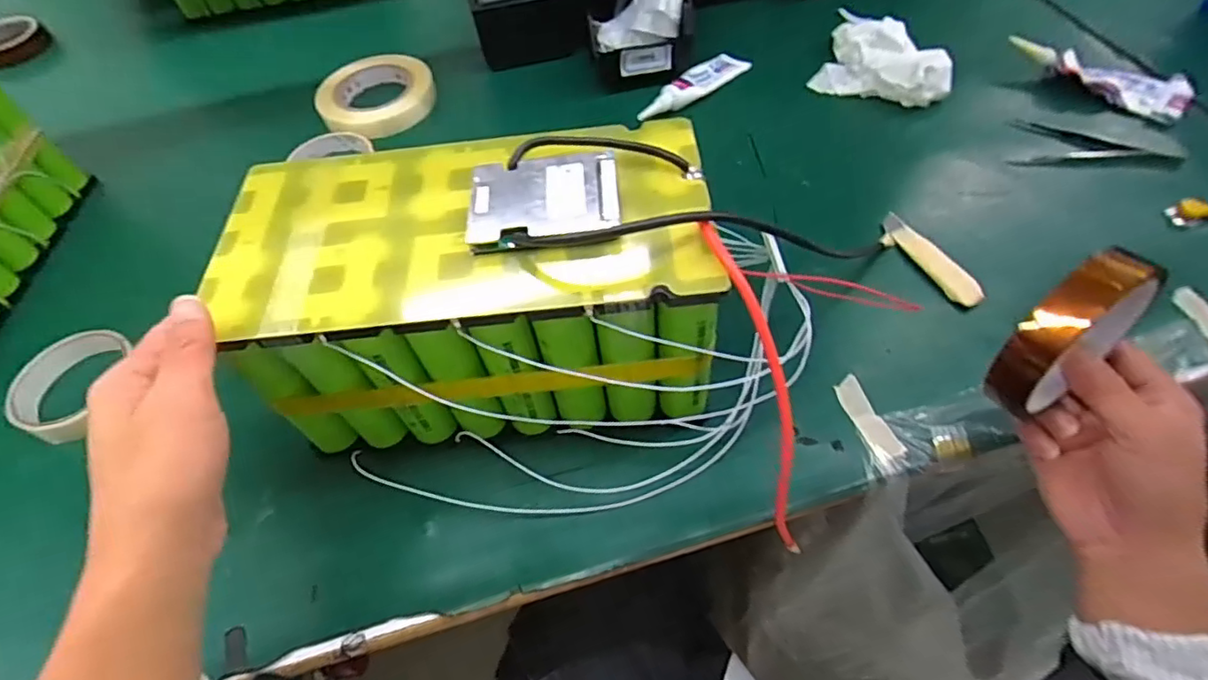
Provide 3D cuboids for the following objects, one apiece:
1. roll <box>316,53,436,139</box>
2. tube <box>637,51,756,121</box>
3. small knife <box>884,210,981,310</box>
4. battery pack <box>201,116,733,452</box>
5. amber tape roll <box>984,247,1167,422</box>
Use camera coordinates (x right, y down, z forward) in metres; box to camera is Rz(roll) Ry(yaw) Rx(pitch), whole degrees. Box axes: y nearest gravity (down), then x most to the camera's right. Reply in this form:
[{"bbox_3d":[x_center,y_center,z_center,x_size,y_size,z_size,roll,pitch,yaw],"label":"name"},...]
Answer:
[{"bbox_3d":[-0.254,-0.271,0.652,0.118,0.034,0.118,-2,57,3],"label":"roll"},{"bbox_3d":[0.090,-0.262,0.605,0.140,0.015,0.041,-40,63,-20],"label":"tube"},{"bbox_3d":[0.258,-0.064,0.470,0.021,0.014,0.100,-27,59,-13],"label":"small knife"},{"bbox_3d":[-0.074,-0.034,0.373,0.264,0.136,0.133,-5,56,1],"label":"battery pack"},{"bbox_3d":[0.225,-0.002,0.288,0.077,0.077,0.032,-33,60,-17],"label":"amber tape roll"}]

